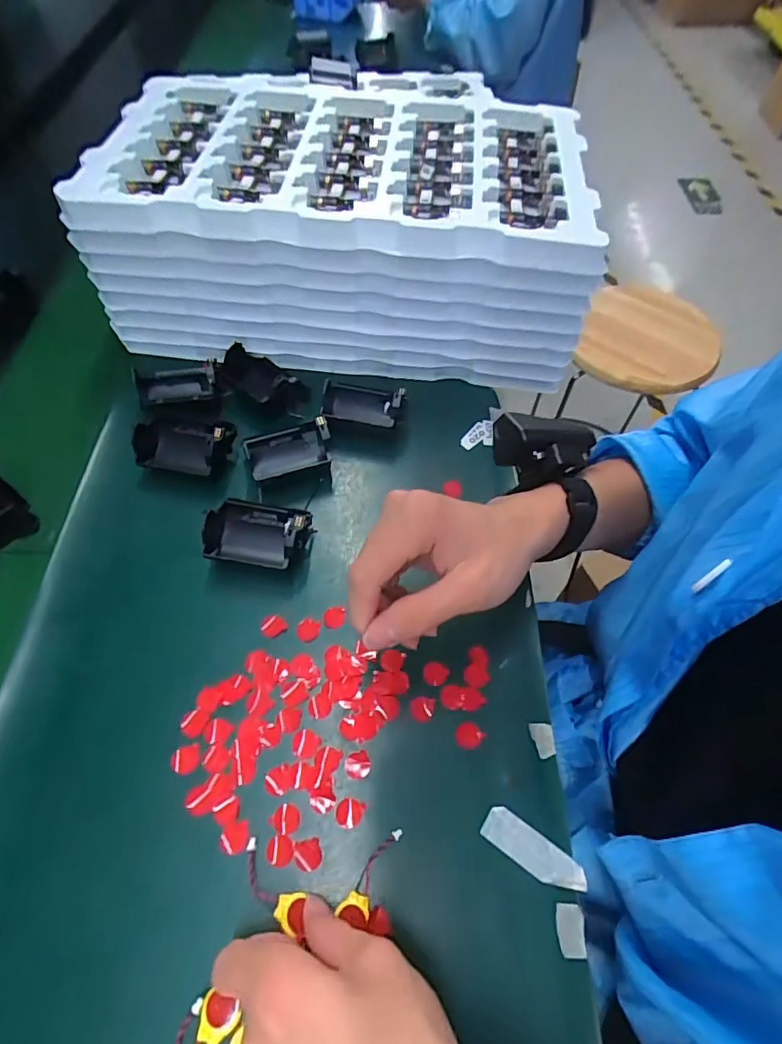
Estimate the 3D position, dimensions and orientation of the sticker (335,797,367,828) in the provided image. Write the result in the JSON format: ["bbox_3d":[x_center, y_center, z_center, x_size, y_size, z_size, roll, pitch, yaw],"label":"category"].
[{"bbox_3d":[-0.025,0.174,0.308,0.016,0.004,0.016,1,58,-1],"label":"sticker"}]

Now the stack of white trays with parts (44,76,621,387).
[{"bbox_3d":[-0.037,-0.287,0.508,0.424,0.148,0.251,6,58,2],"label":"stack of white trays with parts"}]

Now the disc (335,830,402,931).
[{"bbox_3d":[-0.010,0.200,0.294,0.016,0.004,0.050,27,56,14],"label":"disc"}]

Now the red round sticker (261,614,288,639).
[{"bbox_3d":[-0.084,0.073,0.367,0.017,0.004,0.016,1,58,-1],"label":"red round sticker"}]

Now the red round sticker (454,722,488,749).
[{"bbox_3d":[0.051,0.138,0.334,0.017,0.004,0.016,1,58,-1],"label":"red round sticker"}]

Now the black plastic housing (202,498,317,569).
[{"bbox_3d":[-0.100,0.006,0.388,0.072,0.040,0.053,6,58,2],"label":"black plastic housing"}]

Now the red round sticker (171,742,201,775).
[{"bbox_3d":[-0.128,0.147,0.320,0.017,0.004,0.016,1,58,-1],"label":"red round sticker"}]

